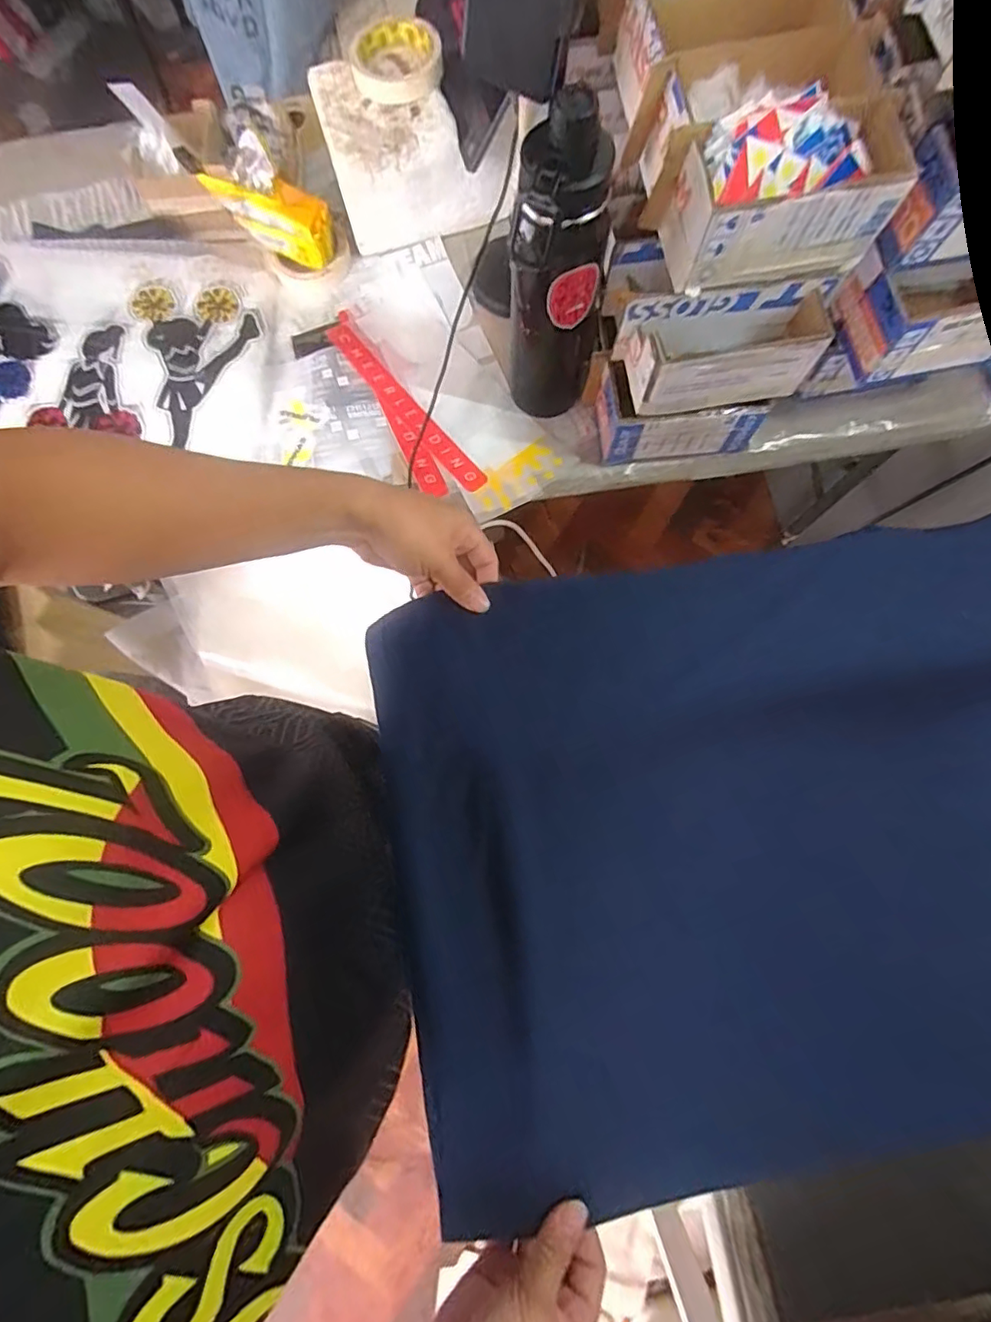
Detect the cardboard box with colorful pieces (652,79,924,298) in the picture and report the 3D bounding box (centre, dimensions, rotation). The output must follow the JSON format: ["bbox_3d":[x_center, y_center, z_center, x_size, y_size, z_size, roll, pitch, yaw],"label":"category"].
[{"bbox_3d":[0.225,-0.362,0.439,0.166,0.082,0.081,-8,78,-1],"label":"cardboard box with colorful pieces"}]

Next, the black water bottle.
[{"bbox_3d":[0.056,-0.320,0.502,0.079,0.272,0.075,0,78,1],"label":"black water bottle"}]

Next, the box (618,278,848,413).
[{"bbox_3d":[0.205,-0.280,0.505,0.175,0.074,0.065,-8,78,-1],"label":"box"}]

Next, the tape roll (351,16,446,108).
[{"bbox_3d":[-0.102,-0.622,0.581,0.092,0.023,0.095,0,78,1],"label":"tape roll"}]

